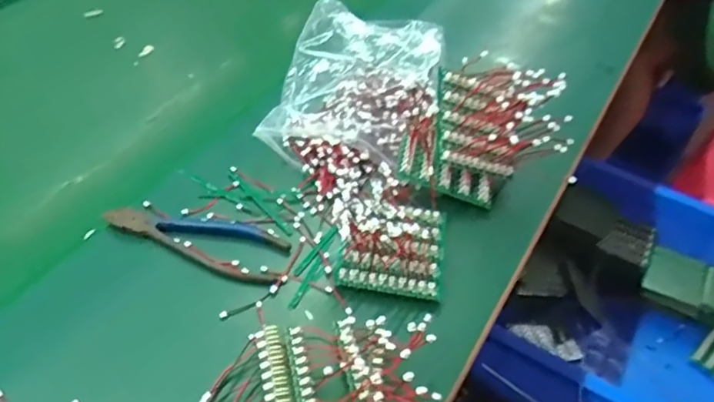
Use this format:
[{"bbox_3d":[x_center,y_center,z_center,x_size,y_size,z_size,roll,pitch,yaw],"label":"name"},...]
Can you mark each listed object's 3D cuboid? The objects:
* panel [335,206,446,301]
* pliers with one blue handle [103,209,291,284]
[{"bbox_3d":[0.030,0.031,0.455,0.076,0.029,0.082,10,47,4],"label":"panel"},{"bbox_3d":[-0.125,0.026,0.459,0.139,0.015,0.047,17,48,11],"label":"pliers with one blue handle"}]

